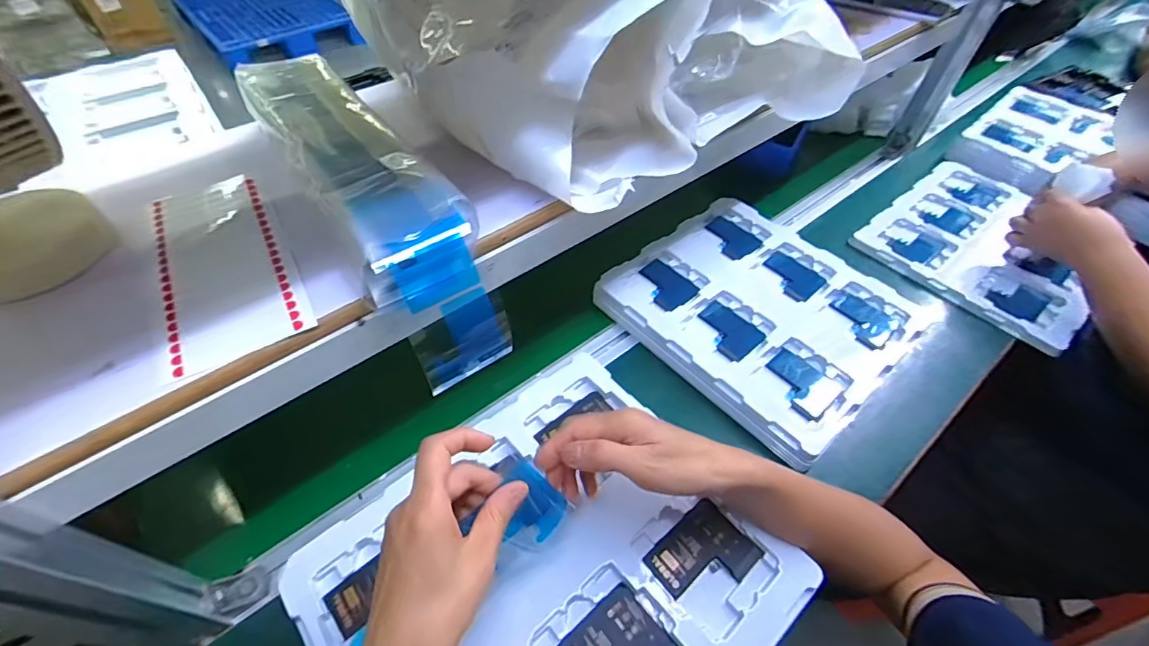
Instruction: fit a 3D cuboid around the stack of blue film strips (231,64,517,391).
[{"bbox_3d":[-0.171,-0.117,0.383,0.085,0.092,0.359,-31,72,-23],"label":"stack of blue film strips"}]

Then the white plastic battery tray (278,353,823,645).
[{"bbox_3d":[-0.019,0.192,0.371,0.308,0.017,0.281,-34,58,-25],"label":"white plastic battery tray"}]

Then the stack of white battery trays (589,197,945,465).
[{"bbox_3d":[0.235,-0.022,0.624,0.286,0.040,0.322,-35,59,-25],"label":"stack of white battery trays"}]

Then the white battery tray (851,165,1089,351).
[{"bbox_3d":[0.621,-0.124,0.727,0.301,0.034,0.276,-34,59,-25],"label":"white battery tray"}]

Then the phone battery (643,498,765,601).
[{"bbox_3d":[0.103,0.187,0.390,0.079,0.006,0.061,-33,58,-24],"label":"phone battery"}]

